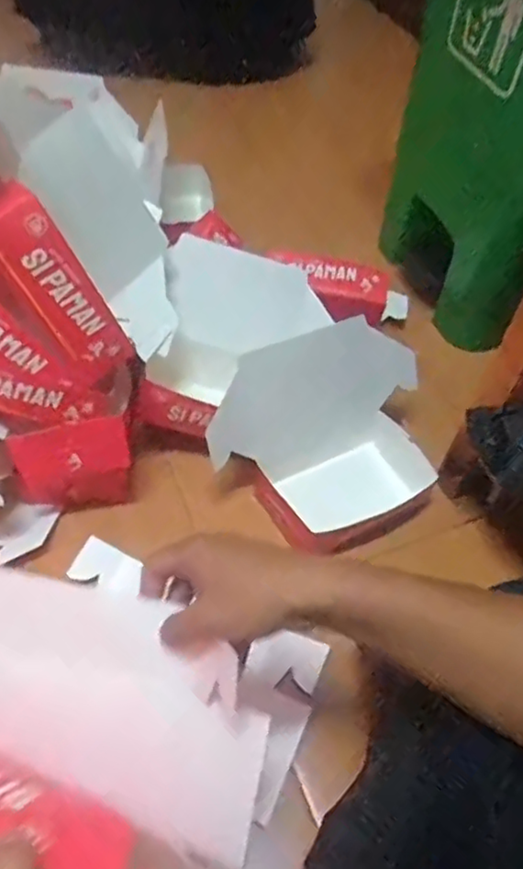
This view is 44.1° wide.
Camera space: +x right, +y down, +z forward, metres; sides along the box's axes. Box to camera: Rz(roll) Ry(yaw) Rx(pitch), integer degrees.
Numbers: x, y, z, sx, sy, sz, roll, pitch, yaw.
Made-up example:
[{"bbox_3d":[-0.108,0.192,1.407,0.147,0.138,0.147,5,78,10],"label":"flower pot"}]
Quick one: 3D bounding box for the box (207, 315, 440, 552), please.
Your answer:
[{"bbox_3d":[0.079,0.009,0.724,0.262,0.163,0.183,-20,57,-21],"label":"box"}]

